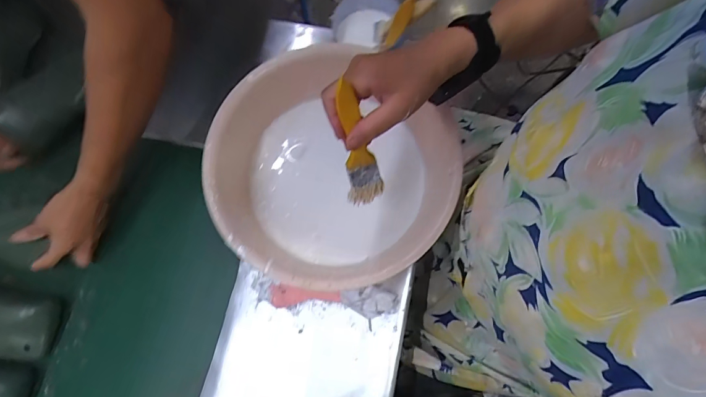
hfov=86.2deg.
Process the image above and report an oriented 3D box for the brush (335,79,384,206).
[{"bbox_3d":[0.006,-0.050,0.388,0.040,0.159,0.013,-15,51,-2],"label":"brush"}]

